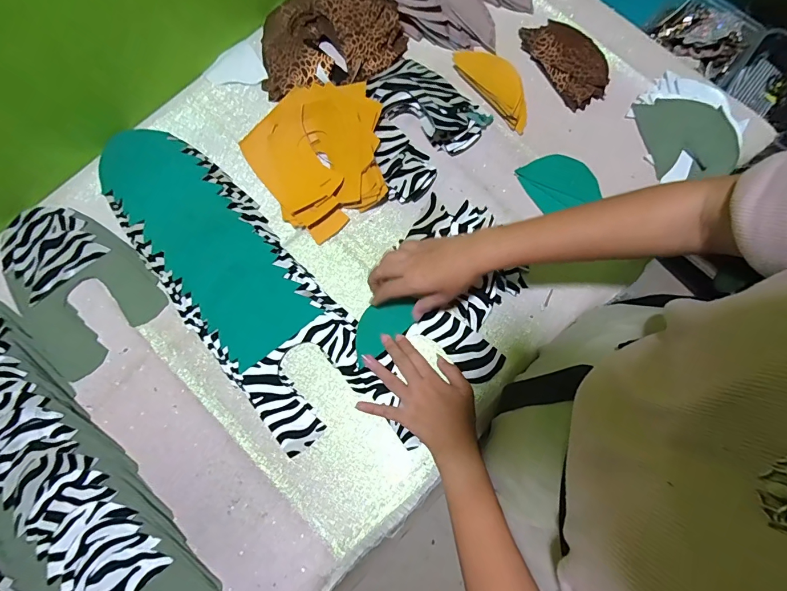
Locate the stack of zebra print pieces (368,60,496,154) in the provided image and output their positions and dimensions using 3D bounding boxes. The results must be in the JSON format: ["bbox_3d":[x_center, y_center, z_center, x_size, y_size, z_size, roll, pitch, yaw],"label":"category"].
[{"bbox_3d":[0.047,-0.262,0.538,0.164,0.048,0.095,32,80,7],"label":"stack of zebra print pieces"}]

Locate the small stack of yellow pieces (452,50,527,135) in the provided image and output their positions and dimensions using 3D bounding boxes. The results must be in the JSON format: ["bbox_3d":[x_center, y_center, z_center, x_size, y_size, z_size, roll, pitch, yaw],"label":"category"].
[{"bbox_3d":[0.147,-0.293,0.555,0.063,0.025,0.136,-37,80,-7],"label":"small stack of yellow pieces"}]

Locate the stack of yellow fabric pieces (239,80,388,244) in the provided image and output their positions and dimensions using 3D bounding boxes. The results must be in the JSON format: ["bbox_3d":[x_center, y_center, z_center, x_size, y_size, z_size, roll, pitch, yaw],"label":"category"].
[{"bbox_3d":[-0.090,-0.185,0.522,0.173,0.054,0.175,-34,80,-6],"label":"stack of yellow fabric pieces"}]

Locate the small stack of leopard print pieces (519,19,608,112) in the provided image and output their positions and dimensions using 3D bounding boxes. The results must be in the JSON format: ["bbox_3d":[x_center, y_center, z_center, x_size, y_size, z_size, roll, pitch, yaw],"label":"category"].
[{"bbox_3d":[0.244,-0.332,0.563,0.081,0.021,0.139,-34,80,-6],"label":"small stack of leopard print pieces"}]

